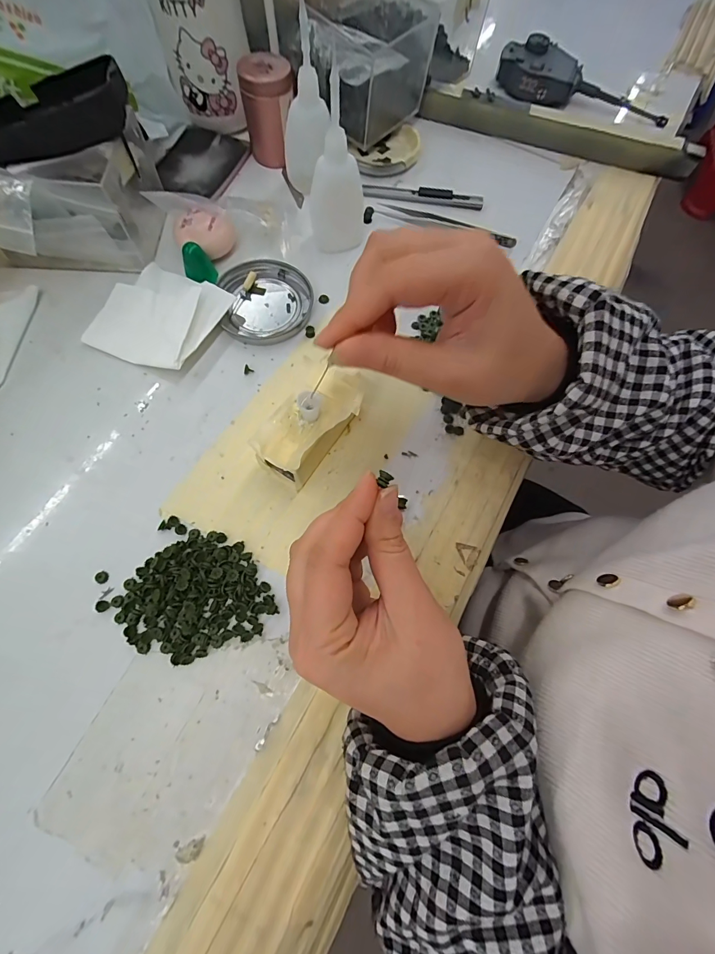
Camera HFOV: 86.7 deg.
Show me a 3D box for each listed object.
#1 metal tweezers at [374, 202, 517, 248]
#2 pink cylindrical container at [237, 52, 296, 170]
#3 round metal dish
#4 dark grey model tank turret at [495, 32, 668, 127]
[{"bbox_3d":[0.080,-0.231,0.343,0.129,0.008,0.016,19,71,4],"label":"metal tweezers"},{"bbox_3d":[-0.079,-0.327,0.341,0.043,0.063,0.037,-22,73,-10],"label":"pink cylindrical container"},{"bbox_3d":[-0.073,-0.144,0.306,0.070,0.008,0.078,-10,71,-6],"label":"round metal dish"},{"bbox_3d":[0.244,-0.422,0.404,0.186,0.032,0.052,14,70,3],"label":"dark grey model tank turret"}]

